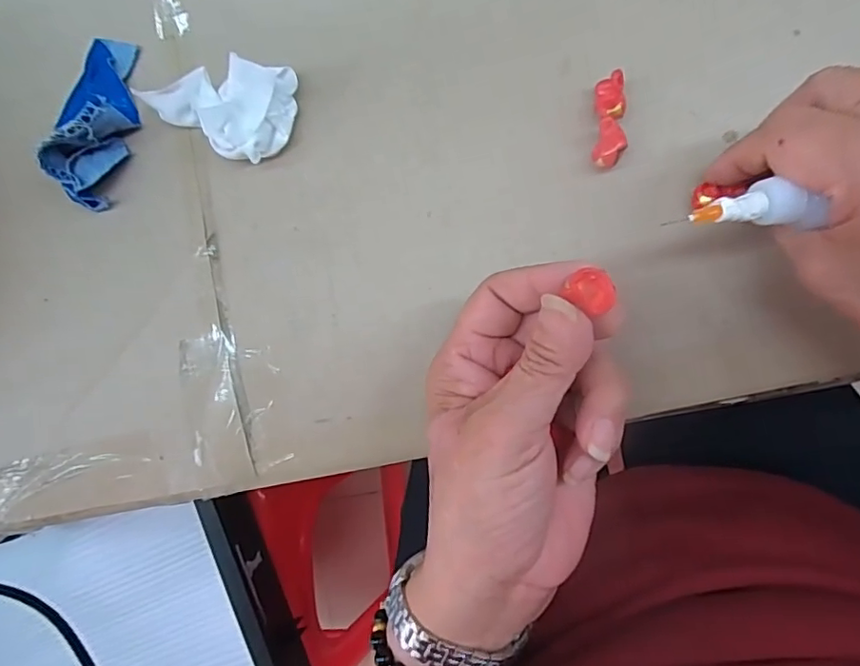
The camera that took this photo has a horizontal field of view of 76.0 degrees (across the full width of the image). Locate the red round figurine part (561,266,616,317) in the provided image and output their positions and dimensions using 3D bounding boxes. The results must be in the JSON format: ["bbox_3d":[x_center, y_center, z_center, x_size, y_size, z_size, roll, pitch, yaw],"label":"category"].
[{"bbox_3d":[0.056,-0.015,0.190,0.017,0.005,0.014,36,93,9],"label":"red round figurine part"}]

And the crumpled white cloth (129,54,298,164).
[{"bbox_3d":[-0.102,-0.118,0.271,0.069,0.035,0.050,31,93,9],"label":"crumpled white cloth"}]

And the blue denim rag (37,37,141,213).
[{"bbox_3d":[-0.178,-0.115,0.287,0.036,0.032,0.094,4,88,10],"label":"blue denim rag"}]

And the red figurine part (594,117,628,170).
[{"bbox_3d":[0.082,-0.085,0.250,0.013,0.012,0.020,15,90,10],"label":"red figurine part"}]

